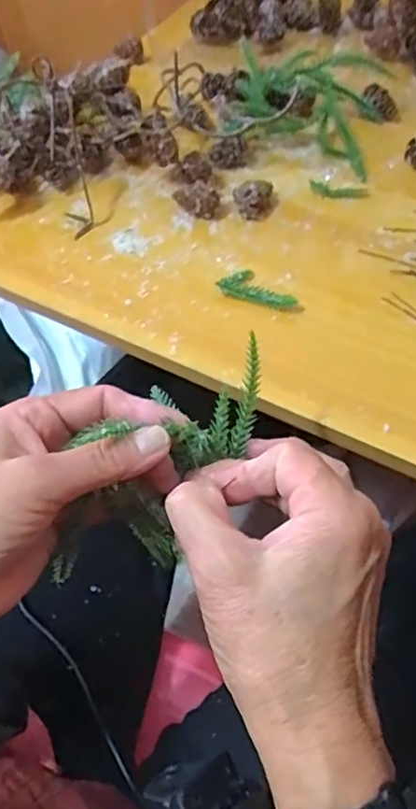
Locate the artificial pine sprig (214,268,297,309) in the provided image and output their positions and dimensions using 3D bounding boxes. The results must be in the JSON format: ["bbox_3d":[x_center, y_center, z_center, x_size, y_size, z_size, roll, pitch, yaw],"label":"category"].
[{"bbox_3d":[0.032,-0.073,0.404,0.027,0.007,0.050,-38,61,-19],"label":"artificial pine sprig"}]

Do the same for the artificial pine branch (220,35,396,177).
[{"bbox_3d":[0.078,-0.246,0.494,0.123,0.046,0.110,15,59,14],"label":"artificial pine branch"}]

